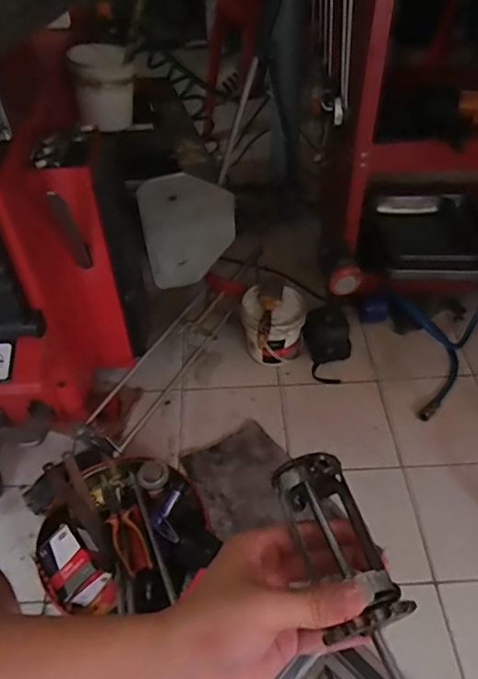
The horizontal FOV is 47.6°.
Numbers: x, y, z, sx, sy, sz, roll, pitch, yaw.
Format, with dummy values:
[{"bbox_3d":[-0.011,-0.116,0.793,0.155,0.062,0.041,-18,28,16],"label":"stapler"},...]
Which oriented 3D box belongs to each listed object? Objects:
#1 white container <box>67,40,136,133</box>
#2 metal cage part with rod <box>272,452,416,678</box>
[{"bbox_3d":[-0.248,-0.463,1.005,0.111,0.138,0.095,-6,46,-3],"label":"white container"},{"bbox_3d":[0.076,0.148,0.329,0.055,0.042,0.170,-18,52,-14],"label":"metal cage part with rod"}]

